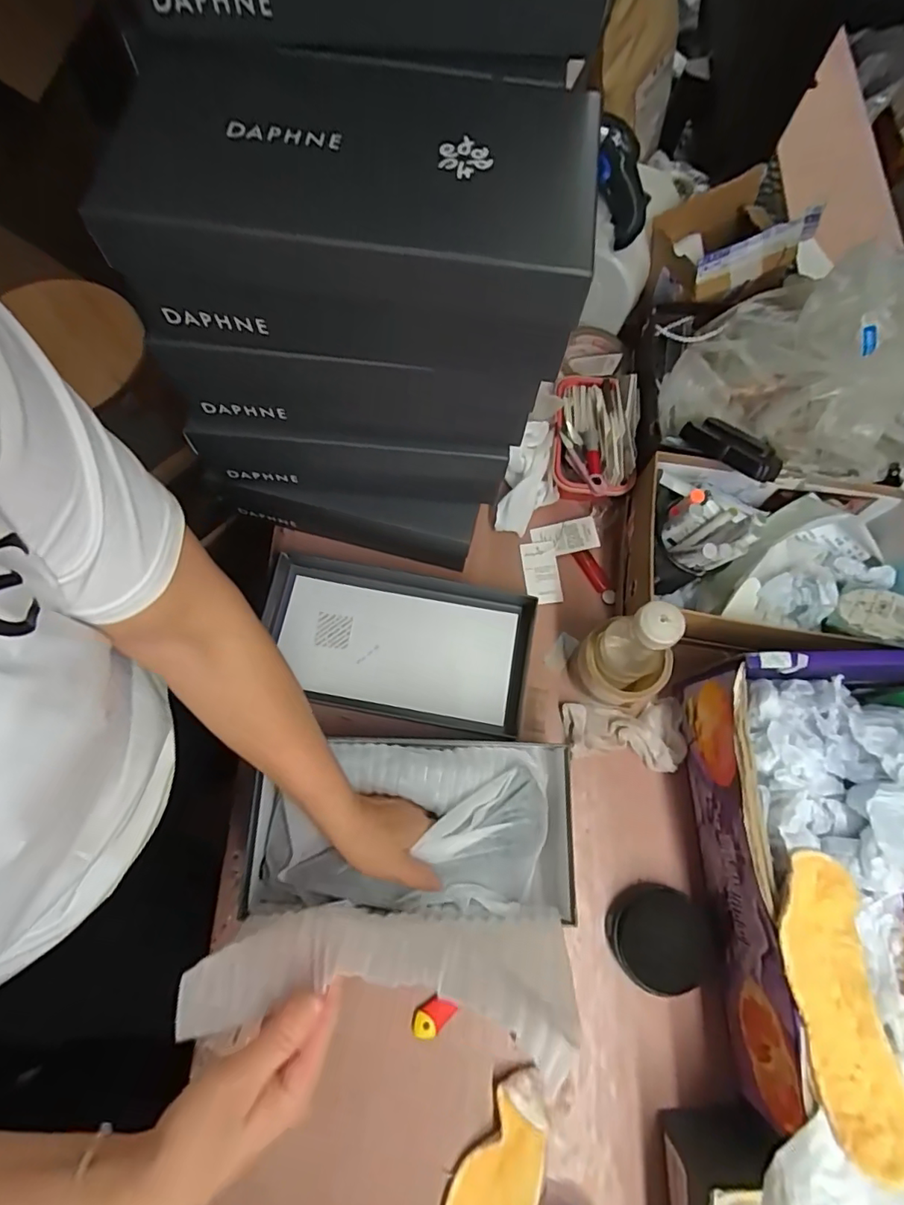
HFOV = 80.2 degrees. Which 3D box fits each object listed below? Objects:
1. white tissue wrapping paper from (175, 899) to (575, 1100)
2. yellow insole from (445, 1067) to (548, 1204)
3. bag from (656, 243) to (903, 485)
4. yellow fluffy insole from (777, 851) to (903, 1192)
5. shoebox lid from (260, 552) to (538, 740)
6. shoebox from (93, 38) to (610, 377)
[{"bbox_3d":[-0.039,0.260,0.385,0.253,0.164,0.062,8,72,1],"label":"white tissue wrapping paper"},{"bbox_3d":[0.044,0.508,0.471,0.067,0.016,0.161,29,74,7],"label":"yellow insole"},{"bbox_3d":[0.407,-0.258,0.565,0.312,0.157,0.203,17,73,4],"label":"bag"},{"bbox_3d":[0.290,0.299,0.401,0.066,0.025,0.197,-2,72,-2],"label":"yellow fluffy insole"},{"bbox_3d":[-0.066,0.046,0.623,0.308,0.021,0.165,11,72,2],"label":"shoebox lid"},{"bbox_3d":[-0.063,-0.264,0.368,0.302,0.103,0.162,9,72,1],"label":"shoebox"}]

